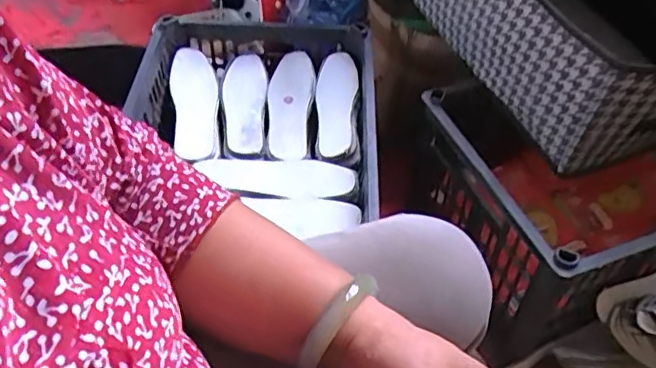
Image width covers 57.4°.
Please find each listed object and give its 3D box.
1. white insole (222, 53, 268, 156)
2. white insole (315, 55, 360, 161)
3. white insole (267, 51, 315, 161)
[{"bbox_3d":[-0.135,-0.128,0.943,0.071,0.017,0.223,-3,45,1],"label":"white insole"},{"bbox_3d":[0.012,-0.128,0.939,0.063,0.028,0.213,5,47,0],"label":"white insole"},{"bbox_3d":[-0.062,-0.122,0.938,0.069,0.021,0.250,4,47,0],"label":"white insole"}]

